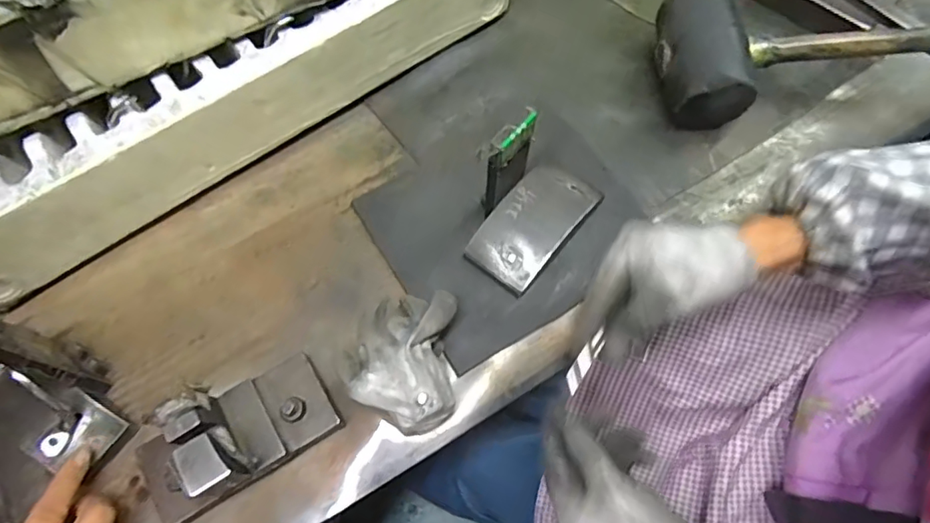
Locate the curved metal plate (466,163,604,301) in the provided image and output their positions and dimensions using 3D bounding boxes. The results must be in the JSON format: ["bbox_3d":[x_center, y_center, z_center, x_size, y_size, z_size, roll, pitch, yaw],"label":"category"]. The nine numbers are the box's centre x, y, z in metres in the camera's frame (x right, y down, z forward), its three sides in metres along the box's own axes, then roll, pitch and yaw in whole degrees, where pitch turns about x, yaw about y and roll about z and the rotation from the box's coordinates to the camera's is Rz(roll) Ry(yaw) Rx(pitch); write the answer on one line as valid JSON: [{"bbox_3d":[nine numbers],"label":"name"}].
[{"bbox_3d":[0.057,-0.031,0.437,0.059,0.035,0.112,36,72,14],"label":"curved metal plate"}]

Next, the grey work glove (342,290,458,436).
[{"bbox_3d":[-0.046,0.071,0.387,0.076,0.059,0.102,0,67,1],"label":"grey work glove"}]

